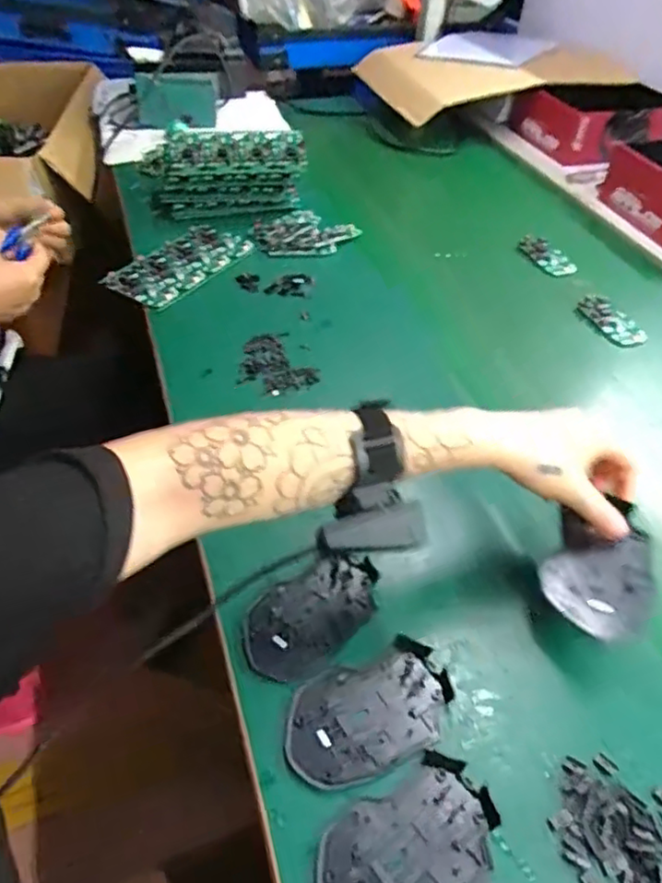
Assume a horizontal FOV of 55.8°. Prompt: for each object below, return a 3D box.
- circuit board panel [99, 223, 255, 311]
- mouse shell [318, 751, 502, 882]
[{"bbox_3d":[-0.197,-0.236,0.825,0.099,0.015,0.186,29,50,23],"label":"circuit board panel"},{"bbox_3d":[0.045,0.240,0.364,0.112,0.012,0.071,-29,53,-25],"label":"mouse shell"}]

